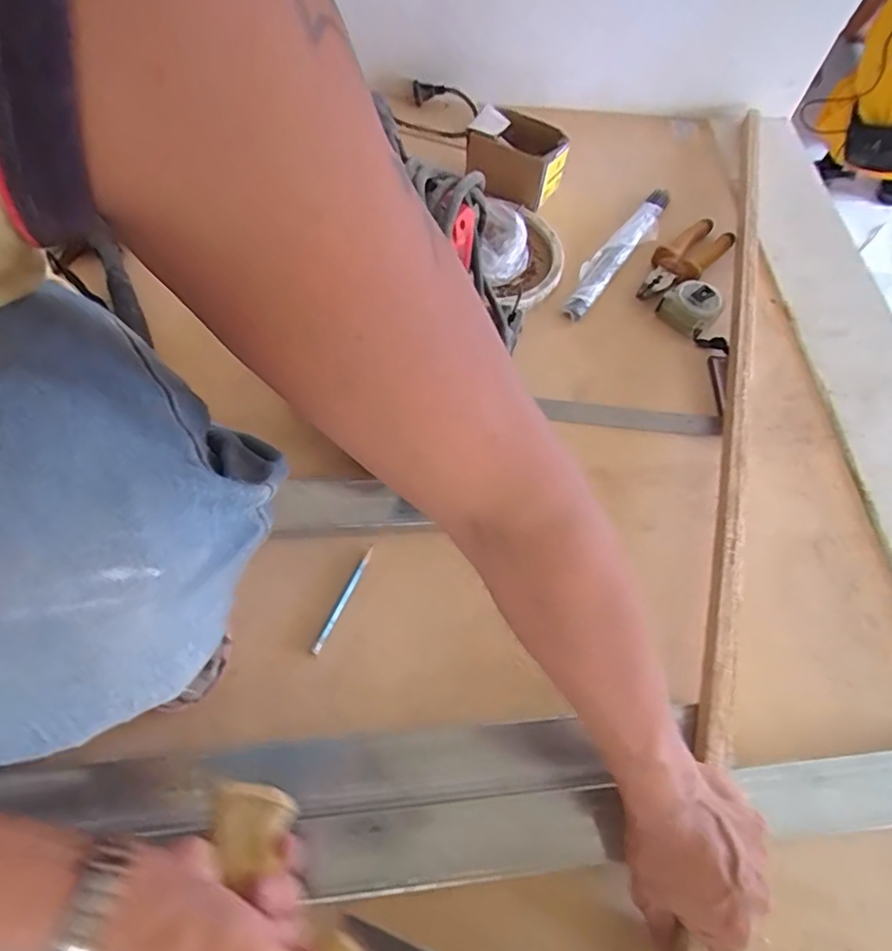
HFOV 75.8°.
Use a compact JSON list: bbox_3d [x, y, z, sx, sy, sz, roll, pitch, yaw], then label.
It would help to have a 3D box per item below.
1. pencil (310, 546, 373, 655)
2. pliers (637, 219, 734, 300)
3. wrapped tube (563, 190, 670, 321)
[{"bbox_3d":[-0.091,0.111,0.512,0.009,0.006,0.104,23,61,9],"label":"pencil"},{"bbox_3d":[0.304,-0.273,0.734,0.062,0.034,0.185,38,64,16],"label":"pliers"},{"bbox_3d":[0.220,-0.288,0.738,0.041,0.033,0.250,34,63,14],"label":"wrapped tube"}]

